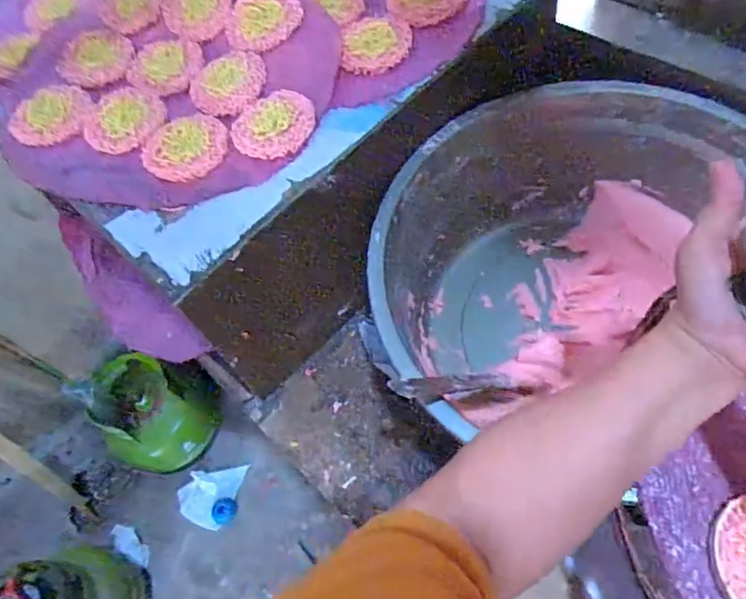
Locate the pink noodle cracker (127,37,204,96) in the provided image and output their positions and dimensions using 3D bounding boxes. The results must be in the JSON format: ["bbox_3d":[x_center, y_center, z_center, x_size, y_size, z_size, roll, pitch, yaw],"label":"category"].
[{"bbox_3d":[-0.217,-0.245,0.577,0.084,0.008,0.077,-5,59,8],"label":"pink noodle cracker"}]

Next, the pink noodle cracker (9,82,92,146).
[{"bbox_3d":[-0.322,-0.186,0.552,0.078,0.012,0.085,-5,59,8],"label":"pink noodle cracker"}]

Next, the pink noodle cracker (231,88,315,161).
[{"bbox_3d":[-0.092,-0.161,0.503,0.071,0.006,0.077,-5,59,8],"label":"pink noodle cracker"}]

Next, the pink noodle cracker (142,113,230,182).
[{"bbox_3d":[-0.174,-0.143,0.505,0.077,0.005,0.072,-5,59,8],"label":"pink noodle cracker"}]

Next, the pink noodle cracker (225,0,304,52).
[{"bbox_3d":[-0.114,-0.287,0.563,0.076,0.008,0.079,-5,59,8],"label":"pink noodle cracker"}]

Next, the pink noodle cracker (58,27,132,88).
[{"bbox_3d":[-0.298,-0.259,0.589,0.084,0.005,0.074,33,70,25],"label":"pink noodle cracker"}]

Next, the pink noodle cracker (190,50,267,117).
[{"bbox_3d":[-0.141,-0.213,0.537,0.074,0.007,0.080,-5,59,8],"label":"pink noodle cracker"}]

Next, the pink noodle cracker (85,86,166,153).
[{"bbox_3d":[-0.248,-0.180,0.539,0.090,0.004,0.078,35,71,26],"label":"pink noodle cracker"}]

